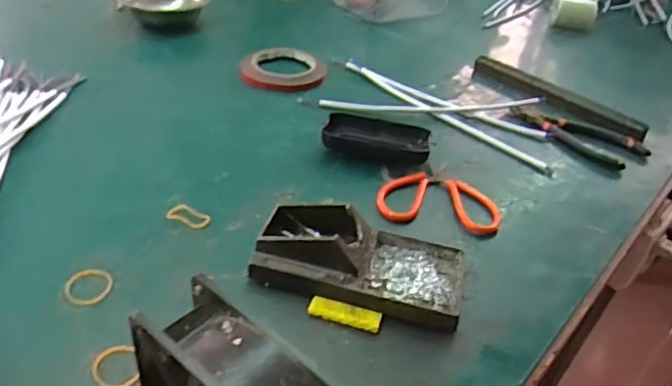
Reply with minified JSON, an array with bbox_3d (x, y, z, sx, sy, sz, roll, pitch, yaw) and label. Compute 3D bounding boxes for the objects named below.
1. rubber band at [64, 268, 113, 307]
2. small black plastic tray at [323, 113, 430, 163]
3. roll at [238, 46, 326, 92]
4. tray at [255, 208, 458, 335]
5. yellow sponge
[{"bbox_3d":[-0.180,0.067,0.416,0.031,0.004,0.032,4,36,-3],"label":"rubber band"},{"bbox_3d":[0.044,-0.059,0.604,0.107,0.021,0.064,11,36,6],"label":"small black plastic tray"},{"bbox_3d":[-0.064,-0.160,0.731,0.102,0.014,0.097,4,36,-3],"label":"roll"},{"bbox_3d":[0.020,0.046,0.439,0.154,0.045,0.079,12,36,7],"label":"tray"},{"bbox_3d":[0.007,0.087,0.414,0.052,0.004,0.016,12,36,8],"label":"yellow sponge"}]

